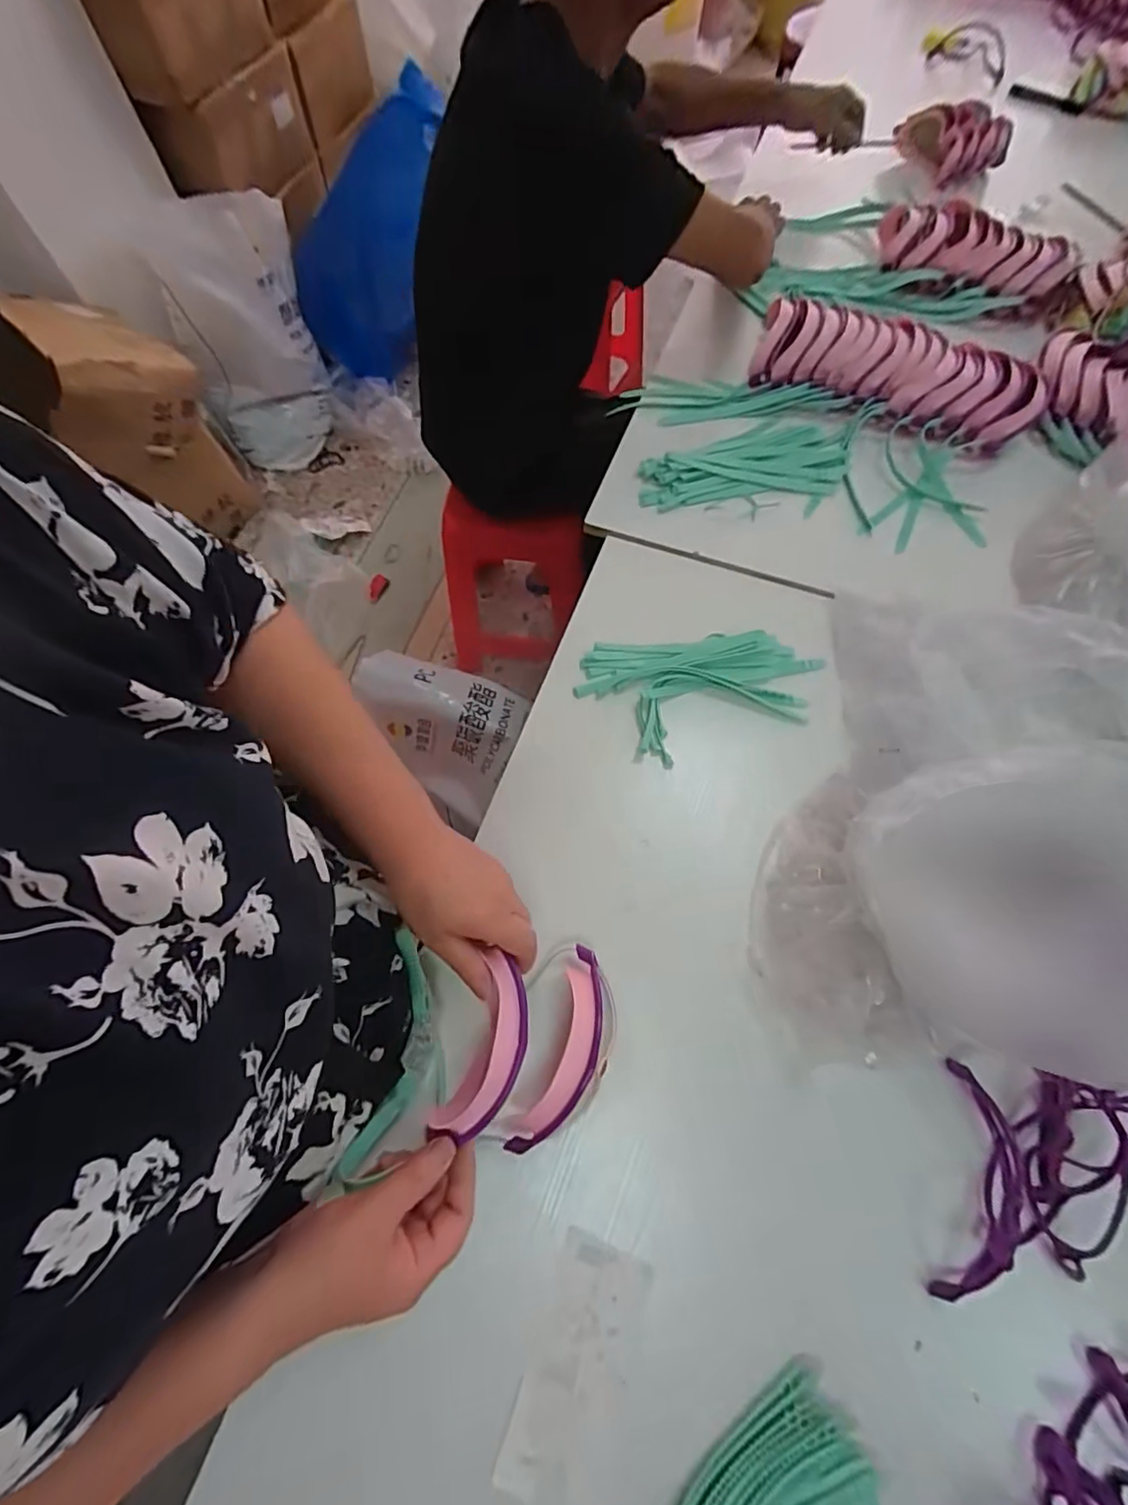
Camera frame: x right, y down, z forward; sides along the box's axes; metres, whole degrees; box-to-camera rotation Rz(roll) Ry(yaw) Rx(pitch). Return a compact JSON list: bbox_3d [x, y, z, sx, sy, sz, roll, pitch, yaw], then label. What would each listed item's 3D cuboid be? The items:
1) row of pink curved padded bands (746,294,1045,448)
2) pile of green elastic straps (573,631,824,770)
[{"bbox_3d":[0.424,-0.493,0.733,0.357,0.067,0.142,22,70,10],"label":"row of pink curved padded bands"},{"bbox_3d":[0.144,-0.064,0.591,0.251,0.015,0.133,-7,68,-1],"label":"pile of green elastic straps"}]

